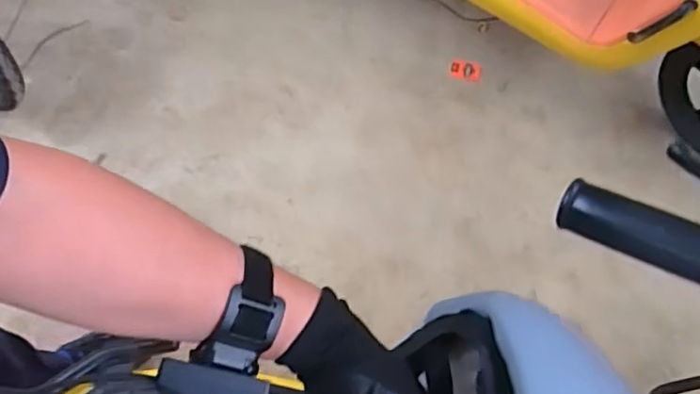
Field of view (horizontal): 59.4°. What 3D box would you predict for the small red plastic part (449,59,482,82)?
[{"bbox_3d":[0.290,-0.316,1.541,0.077,0.008,0.055,13,71,10],"label":"small red plastic part"}]

